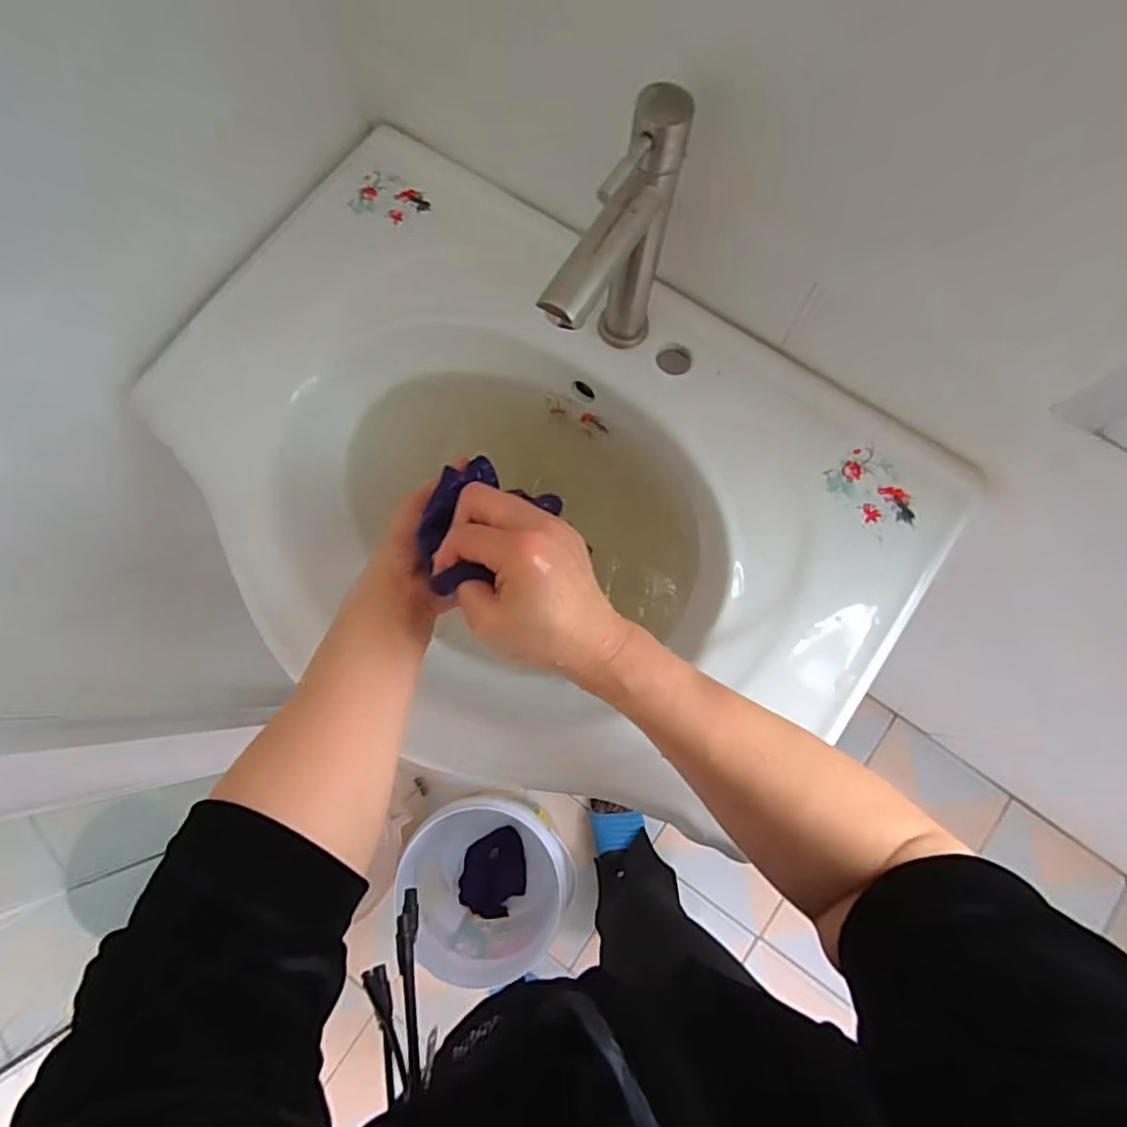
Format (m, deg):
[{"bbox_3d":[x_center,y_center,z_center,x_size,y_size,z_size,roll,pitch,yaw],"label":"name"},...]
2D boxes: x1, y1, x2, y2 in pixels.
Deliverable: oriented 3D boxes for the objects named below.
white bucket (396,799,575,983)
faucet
[{"bbox_3d":[-0.119,0.515,0.997,0.262,0.234,0.249,5,77,0],"label":"white bucket"},{"bbox_3d":[0.029,-0.175,0.387,0.031,0.181,0.122,27,78,5],"label":"faucet"}]

